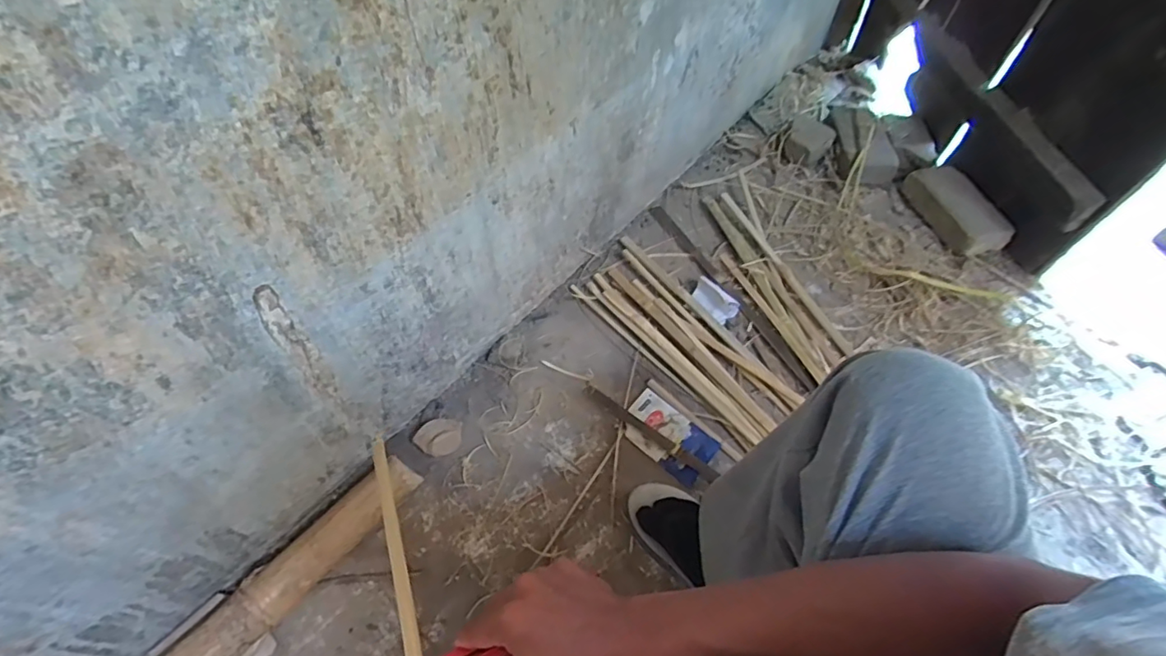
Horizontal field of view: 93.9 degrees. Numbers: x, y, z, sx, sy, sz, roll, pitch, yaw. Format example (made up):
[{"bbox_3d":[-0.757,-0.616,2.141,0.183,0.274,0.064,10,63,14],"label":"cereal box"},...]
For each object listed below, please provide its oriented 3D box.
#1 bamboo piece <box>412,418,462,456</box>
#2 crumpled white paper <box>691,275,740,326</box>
[{"bbox_3d":[-0.226,0.171,0.849,0.069,0.020,0.056,-3,57,-3],"label":"bamboo piece"},{"bbox_3d":[0.238,-0.054,0.988,0.058,0.012,0.093,-37,65,-22],"label":"crumpled white paper"}]

